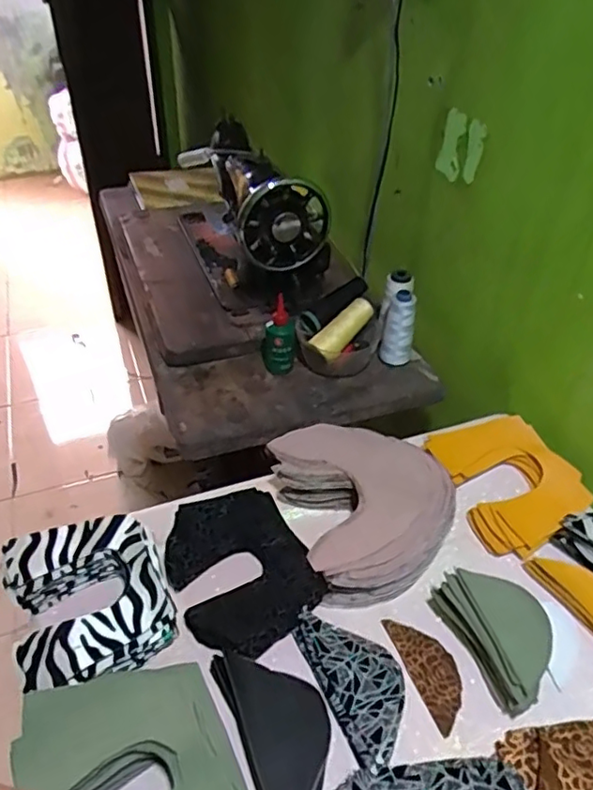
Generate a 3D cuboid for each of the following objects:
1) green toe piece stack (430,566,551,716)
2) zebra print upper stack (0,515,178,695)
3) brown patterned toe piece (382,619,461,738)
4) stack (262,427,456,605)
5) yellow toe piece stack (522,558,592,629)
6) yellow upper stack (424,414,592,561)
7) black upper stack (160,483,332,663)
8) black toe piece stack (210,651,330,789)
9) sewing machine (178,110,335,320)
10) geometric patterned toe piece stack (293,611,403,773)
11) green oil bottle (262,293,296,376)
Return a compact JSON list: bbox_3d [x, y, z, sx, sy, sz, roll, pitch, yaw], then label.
[{"bbox_3d":[0.186,0.216,0.552,0.059,0.059,0.124,-11,42,-15],"label":"green toe piece stack"},{"bbox_3d":[-0.192,0.192,0.568,0.133,0.055,0.153,-18,45,-22],"label":"zebra print upper stack"},{"bbox_3d":[0.124,0.251,0.555,0.046,0.005,0.105,-14,43,-18],"label":"brown patterned toe piece"},{"bbox_3d":[0.085,0.117,0.655,0.183,0.072,0.183,-11,43,-16],"label":"stack"},{"bbox_3d":[0.282,0.195,0.596,0.043,0.019,0.111,-22,47,-26],"label":"yellow toe piece stack"},{"bbox_3d":[0.248,0.097,0.700,0.137,0.039,0.168,-11,43,-16],"label":"yellow upper stack"},{"bbox_3d":[-0.056,0.174,0.609,0.132,0.040,0.165,-18,45,-23],"label":"black upper stack"},{"bbox_3d":[-0.013,0.270,0.494,0.070,0.016,0.144,-15,44,-20],"label":"black toe piece stack"},{"bbox_3d":[-0.084,-0.313,1.037,0.167,0.223,0.377,-13,43,-17],"label":"sewing machine"},{"bbox_3d":[0.057,0.251,0.535,0.073,0.021,0.135,-15,44,-20],"label":"geometric patterned toe piece stack"},{"bbox_3d":[-0.025,-0.084,0.863,0.046,0.111,0.042,-1,41,-4],"label":"green oil bottle"}]

